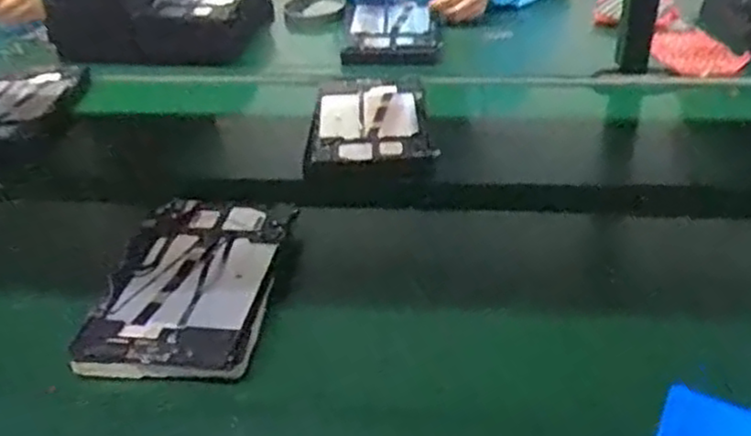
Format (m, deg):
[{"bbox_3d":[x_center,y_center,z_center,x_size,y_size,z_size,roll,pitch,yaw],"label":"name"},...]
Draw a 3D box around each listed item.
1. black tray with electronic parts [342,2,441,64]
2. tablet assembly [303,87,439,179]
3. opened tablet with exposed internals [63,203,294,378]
[{"bbox_3d":[0.030,-0.321,1.240,0.154,0.034,0.212,-1,36,4],"label":"black tray with electronic parts"},{"bbox_3d":[-0.010,-0.128,0.994,0.163,0.021,0.215,-4,36,0],"label":"tablet assembly"},{"bbox_3d":[-0.182,0.059,0.725,0.163,0.018,0.244,1,36,5],"label":"opened tablet with exposed internals"}]

